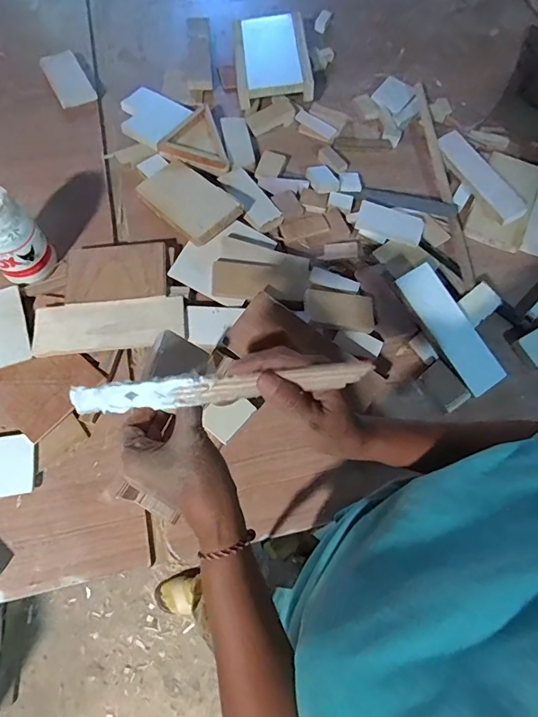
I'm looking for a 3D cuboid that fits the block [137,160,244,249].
[{"bbox_3d":[-0.126,-0.248,0.691,0.096,0.016,0.164,-41,67,-14],"label":"block"}]

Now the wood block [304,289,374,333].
[{"bbox_3d":[0.102,-0.071,0.629,0.104,0.014,0.051,11,66,-13],"label":"wood block"}]

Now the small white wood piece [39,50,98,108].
[{"bbox_3d":[-0.361,-0.502,0.801,0.064,0.009,0.107,-28,84,-6],"label":"small white wood piece"}]

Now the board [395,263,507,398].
[{"bbox_3d":[0.260,-0.044,0.636,0.057,0.010,0.194,-33,82,-1],"label":"board"}]

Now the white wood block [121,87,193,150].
[{"bbox_3d":[-0.205,-0.421,0.773,0.112,0.012,0.124,28,62,5],"label":"white wood block"}]

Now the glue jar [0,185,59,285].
[{"bbox_3d":[-0.350,-0.163,0.607,0.076,0.133,0.063,-37,72,-16],"label":"glue jar"}]

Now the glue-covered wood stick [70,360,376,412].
[{"bbox_3d":[-0.033,0.020,0.321,0.211,0.017,0.017,-6,67,-3],"label":"glue-covered wood stick"}]

